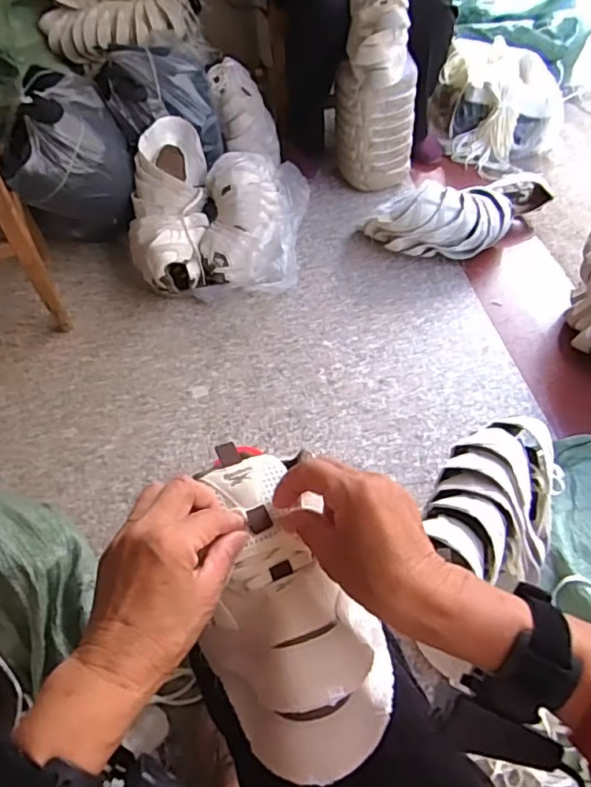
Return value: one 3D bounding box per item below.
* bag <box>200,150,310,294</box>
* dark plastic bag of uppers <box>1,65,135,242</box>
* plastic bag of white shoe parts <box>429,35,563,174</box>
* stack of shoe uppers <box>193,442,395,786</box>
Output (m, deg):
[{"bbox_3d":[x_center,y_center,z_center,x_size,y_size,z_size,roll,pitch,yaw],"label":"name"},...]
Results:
[{"bbox_3d":[-0.090,-0.424,1.332,0.224,0.177,0.406,1,52,4],"label":"bag"},{"bbox_3d":[-0.506,-0.517,1.282,0.251,0.317,0.282,-19,53,-11],"label":"dark plastic bag of uppers"},{"bbox_3d":[0.585,-0.850,1.632,0.360,0.181,0.478,9,53,10],"label":"plastic bag of white shoe parts"},{"bbox_3d":[-0.008,0.138,0.390,0.113,0.079,0.217,-14,61,-12],"label":"stack of shoe uppers"}]

